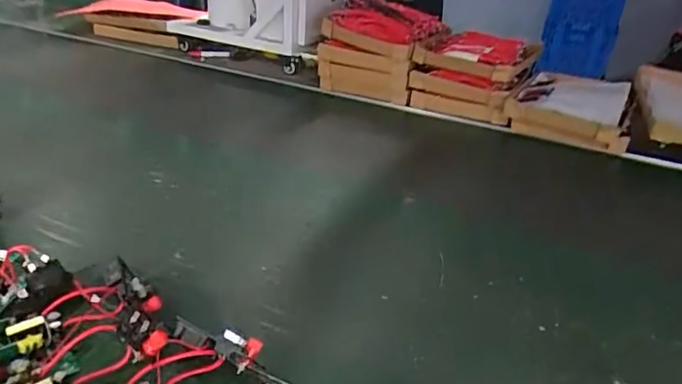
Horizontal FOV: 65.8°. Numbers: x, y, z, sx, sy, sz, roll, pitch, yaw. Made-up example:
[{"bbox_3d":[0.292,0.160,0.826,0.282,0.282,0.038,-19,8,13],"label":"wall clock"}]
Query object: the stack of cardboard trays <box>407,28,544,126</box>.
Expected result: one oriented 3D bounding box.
[{"bbox_3d":[0.299,-0.256,1.171,0.218,0.137,0.252,18,33,24],"label":"stack of cardboard trays"}]

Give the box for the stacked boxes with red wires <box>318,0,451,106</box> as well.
[{"bbox_3d":[0.084,-0.321,1.201,0.231,0.189,0.207,16,33,21],"label":"stacked boxes with red wires"}]

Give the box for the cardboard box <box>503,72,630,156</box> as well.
[{"bbox_3d":[0.489,-0.175,1.101,0.228,0.073,0.292,19,34,25],"label":"cardboard box"}]

